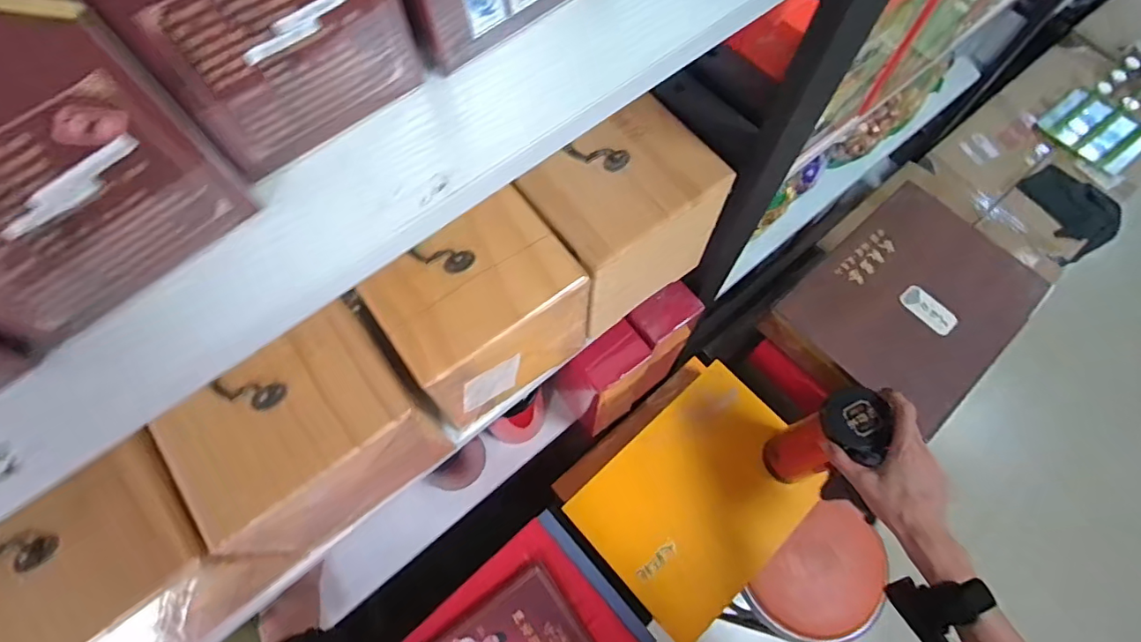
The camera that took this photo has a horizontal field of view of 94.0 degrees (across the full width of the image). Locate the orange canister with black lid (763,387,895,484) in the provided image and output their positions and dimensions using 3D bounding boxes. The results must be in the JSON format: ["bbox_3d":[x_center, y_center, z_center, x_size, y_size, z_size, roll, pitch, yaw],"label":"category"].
[{"bbox_3d":[0.326,0.164,0.707,0.067,0.216,0.077,-23,67,-17],"label":"orange canister with black lid"}]

